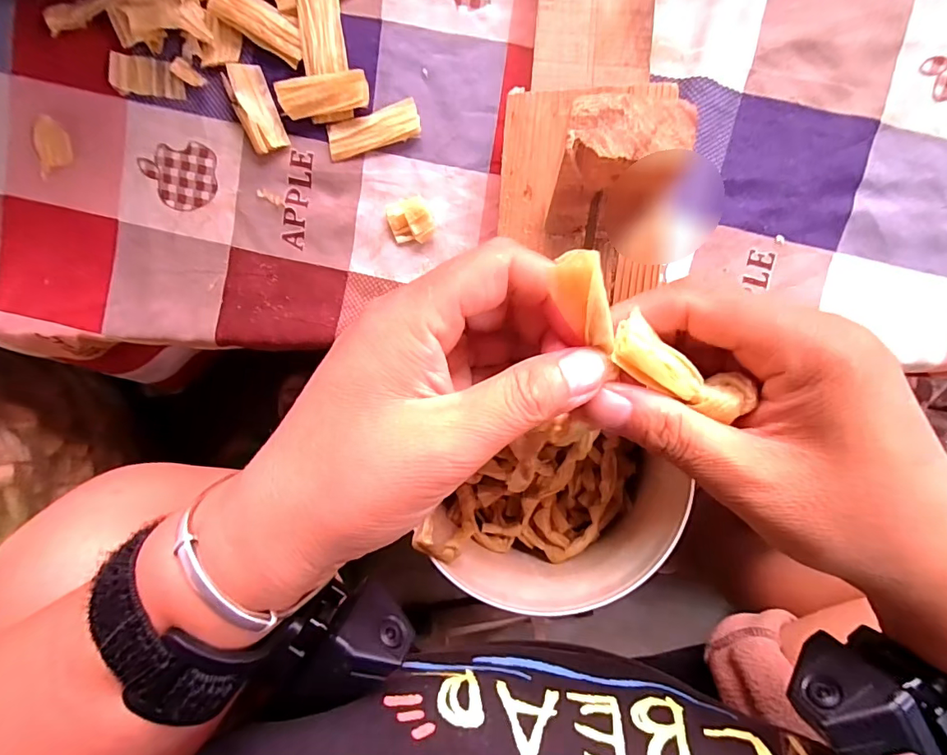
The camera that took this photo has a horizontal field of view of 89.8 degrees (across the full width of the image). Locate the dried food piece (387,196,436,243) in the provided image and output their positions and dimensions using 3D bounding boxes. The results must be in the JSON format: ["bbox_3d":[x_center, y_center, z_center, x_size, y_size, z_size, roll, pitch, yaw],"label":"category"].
[{"bbox_3d":[-0.038,-0.094,0.287,0.025,0.010,0.027,-25,93,6],"label":"dried food piece"}]

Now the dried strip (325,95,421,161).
[{"bbox_3d":[-0.060,-0.148,0.285,0.056,0.008,0.020,-13,94,5],"label":"dried strip"}]

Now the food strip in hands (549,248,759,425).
[{"bbox_3d":[0.055,-0.011,0.152,0.079,0.016,0.020,34,97,-19],"label":"food strip in hands"}]

